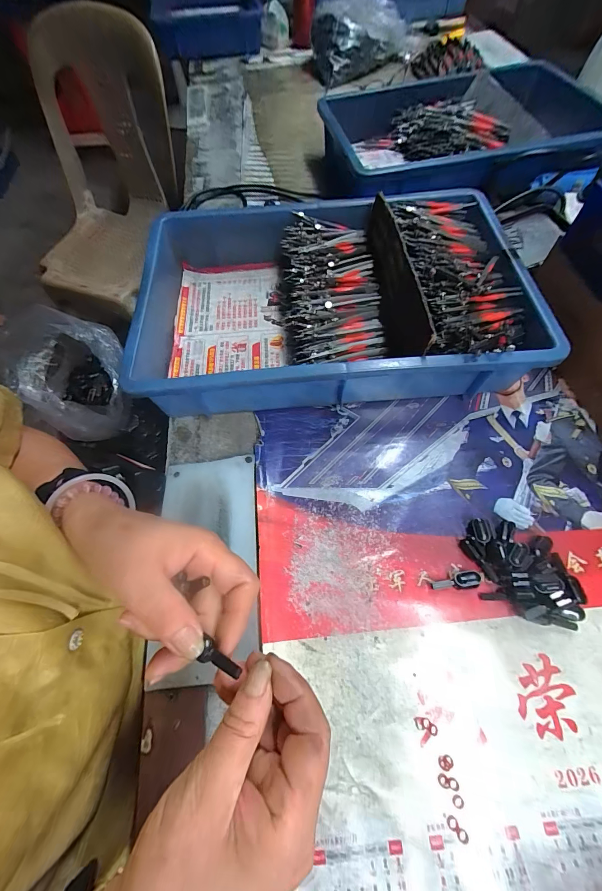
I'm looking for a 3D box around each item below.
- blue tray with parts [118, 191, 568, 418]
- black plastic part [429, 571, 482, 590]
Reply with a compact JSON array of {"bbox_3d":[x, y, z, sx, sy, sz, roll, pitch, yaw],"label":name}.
[{"bbox_3d":[0.031,-0.181,0.401,0.429,0.087,0.292,-4,64,0],"label":"blue tray with parts"},{"bbox_3d":[0.139,0.122,0.293,0.042,0.011,0.014,-2,64,1],"label":"black plastic part"}]

